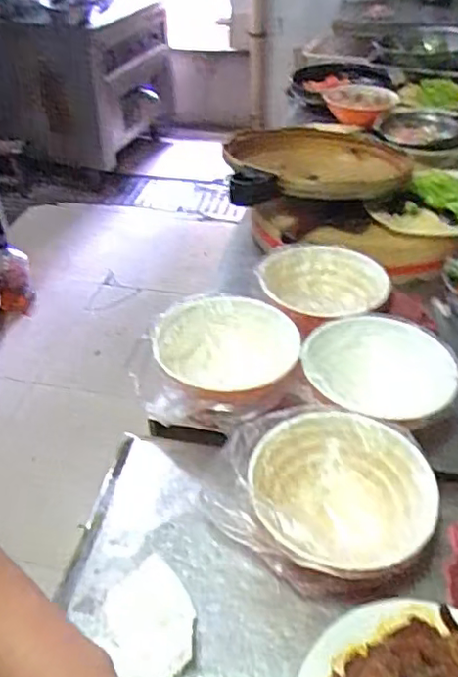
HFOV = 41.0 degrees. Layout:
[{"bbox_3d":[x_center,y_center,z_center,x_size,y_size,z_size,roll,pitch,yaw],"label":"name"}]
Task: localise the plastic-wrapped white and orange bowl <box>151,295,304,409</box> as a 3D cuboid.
[{"bbox_3d":[-0.001,0.031,0.815,0.184,0.079,0.193,0,39,0],"label":"plastic-wrapped white and orange bowl"}]

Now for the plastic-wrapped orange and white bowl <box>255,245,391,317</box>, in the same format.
[{"bbox_3d":[0.137,-0.072,0.908,0.184,0.059,0.178,0,39,0],"label":"plastic-wrapped orange and white bowl"}]

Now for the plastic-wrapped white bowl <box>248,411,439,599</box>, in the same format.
[{"bbox_3d":[0.111,0.166,0.630,0.172,0.072,0.182,0,39,0],"label":"plastic-wrapped white bowl"}]

